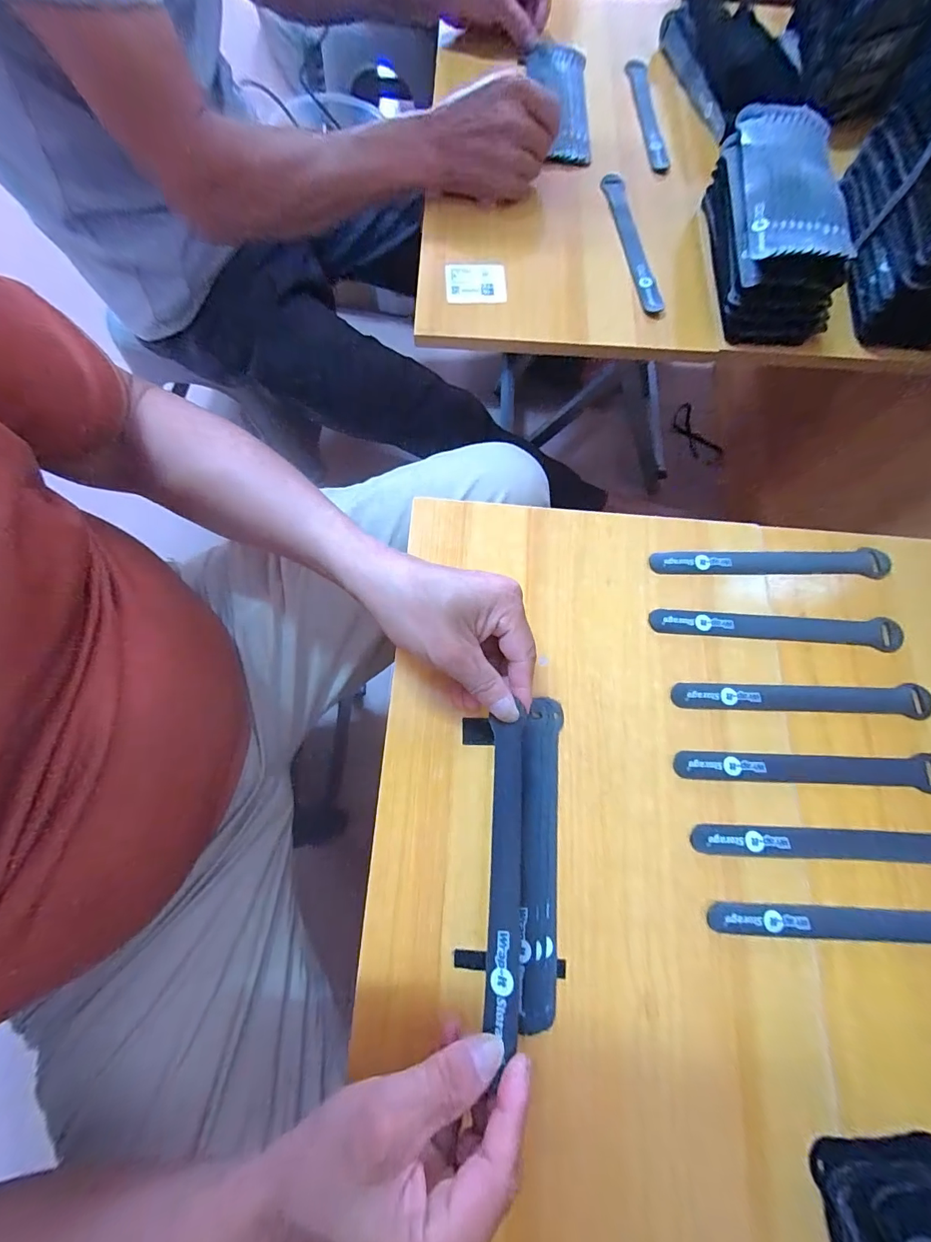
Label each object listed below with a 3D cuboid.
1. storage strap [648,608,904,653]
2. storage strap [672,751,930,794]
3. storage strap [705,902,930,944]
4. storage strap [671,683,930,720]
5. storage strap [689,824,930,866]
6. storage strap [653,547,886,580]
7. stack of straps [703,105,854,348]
[{"bbox_3d":[0.250,0.006,0.346,0.201,0.004,0.022,3,73,0],"label":"storage strap"},{"bbox_3d":[0.253,0.108,0.316,0.199,0.004,0.023,3,73,0],"label":"storage strap"},{"bbox_3d":[0.263,0.202,0.289,0.198,0.004,0.023,4,73,0],"label":"storage strap"},{"bbox_3d":[0.258,0.059,0.330,0.198,0.004,0.024,3,73,0],"label":"storage strap"},{"bbox_3d":[0.259,0.157,0.302,0.198,0.004,0.024,4,73,0],"label":"storage strap"},{"bbox_3d":[0.257,-0.048,0.362,0.203,0.004,0.024,-2,73,-2],"label":"storage strap"},{"bbox_3d":[0.302,-0.390,0.425,0.094,0.084,0.204,3,73,0],"label":"stack of straps"}]

